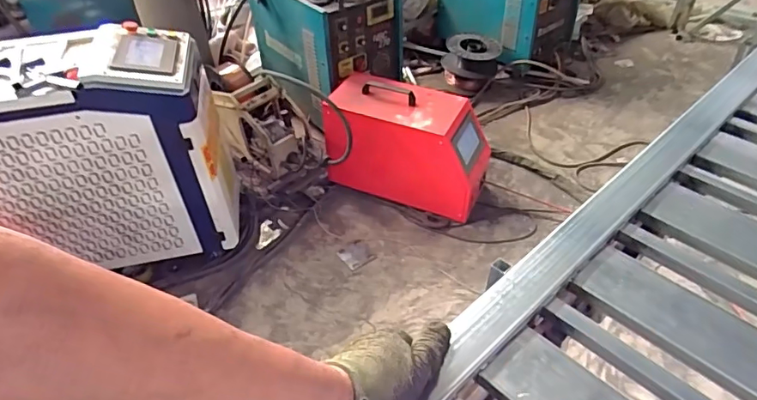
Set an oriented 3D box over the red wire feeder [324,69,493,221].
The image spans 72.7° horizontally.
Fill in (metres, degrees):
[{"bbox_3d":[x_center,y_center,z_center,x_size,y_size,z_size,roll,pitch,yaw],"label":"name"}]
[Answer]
[{"bbox_3d":[0.092,-0.187,1.845,0.575,0.370,0.248,13,44,17],"label":"red wire feeder"}]

